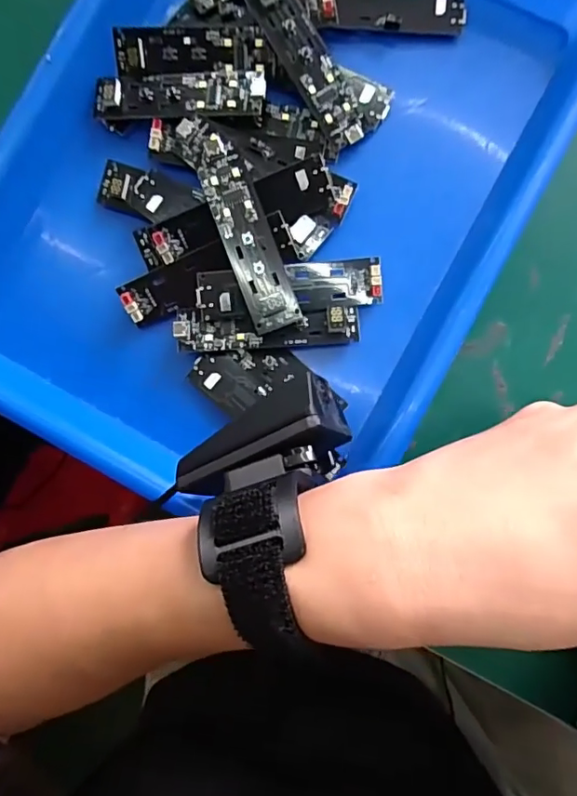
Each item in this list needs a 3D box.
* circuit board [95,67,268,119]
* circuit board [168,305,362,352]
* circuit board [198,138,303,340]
[{"bbox_3d":[-0.056,-0.157,0.270,0.089,0.011,0.026,0,84,2],"label":"circuit board"},{"bbox_3d":[-0.011,-0.035,0.262,0.091,0.010,0.021,-1,84,2],"label":"circuit board"},{"bbox_3d":[-0.020,-0.077,0.252,0.022,0.004,0.092,-22,94,-4],"label":"circuit board"}]

